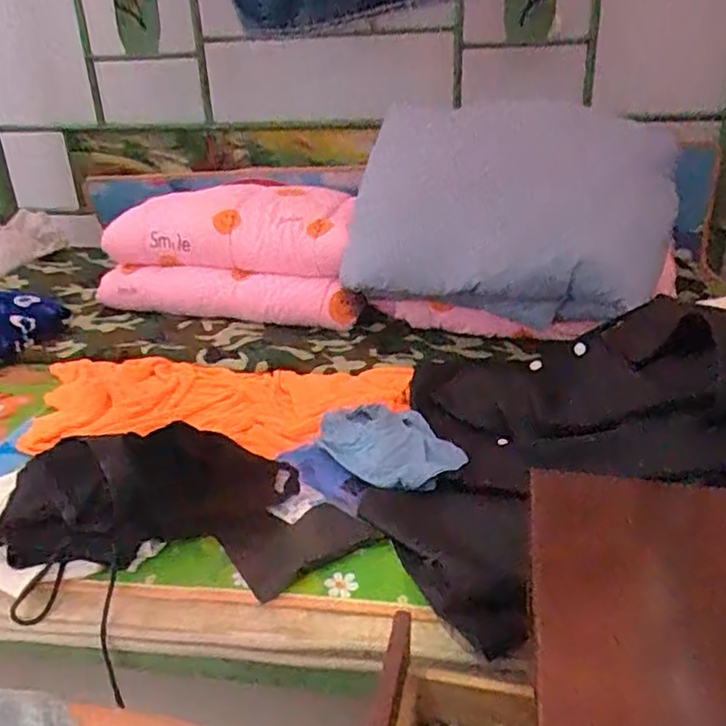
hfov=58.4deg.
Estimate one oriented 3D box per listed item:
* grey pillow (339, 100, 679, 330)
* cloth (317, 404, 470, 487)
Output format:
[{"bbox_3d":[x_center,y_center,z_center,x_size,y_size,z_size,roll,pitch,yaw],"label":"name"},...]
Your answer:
[{"bbox_3d":[0.292,-0.336,1.440,0.692,0.450,0.129,11,-9,19],"label":"grey pillow"},{"bbox_3d":[0.037,0.135,1.069,0.191,0.037,0.250,-10,27,-18],"label":"cloth"}]

